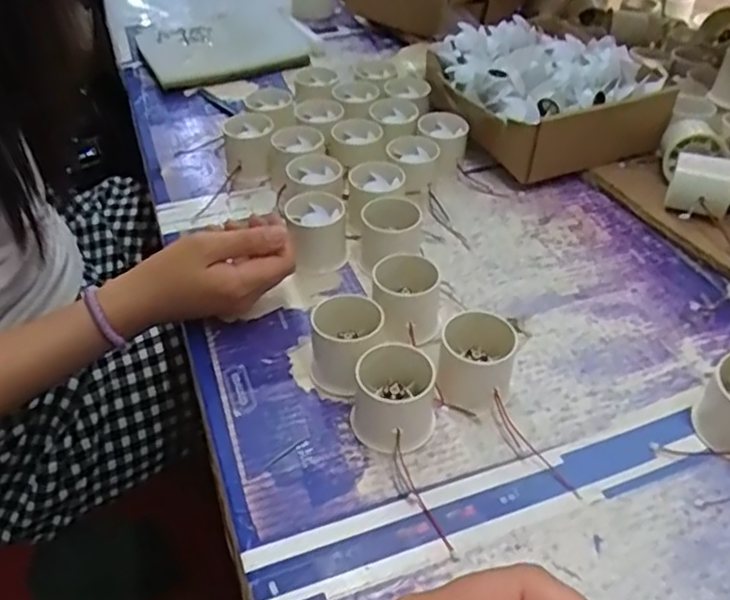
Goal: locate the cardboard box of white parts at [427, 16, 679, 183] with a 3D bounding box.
[{"bbox_3d":[0.183,-0.222,0.714,0.194,0.078,0.198,-15,44,-16],"label":"cardboard box of white parts"}]

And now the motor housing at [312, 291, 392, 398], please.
[{"bbox_3d":[-0.011,0.030,0.470,0.056,0.048,0.058,33,51,31],"label":"motor housing"}]

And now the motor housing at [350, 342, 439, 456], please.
[{"bbox_3d":[0.020,0.065,0.443,0.055,0.049,0.055,3,42,3],"label":"motor housing"}]

